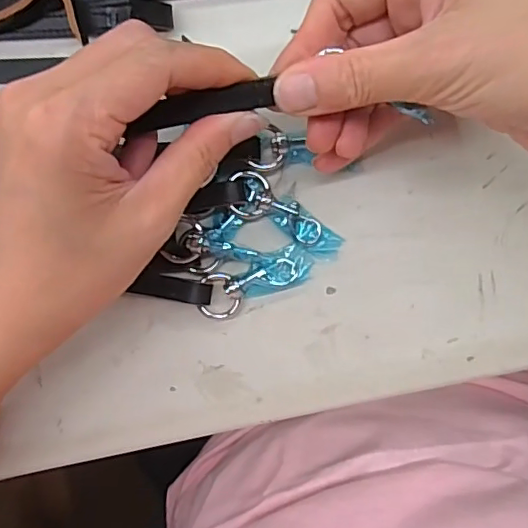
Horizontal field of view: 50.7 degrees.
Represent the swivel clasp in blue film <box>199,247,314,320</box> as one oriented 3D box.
[{"bbox_3d":[-0.004,0.009,0.271,0.057,0.008,0.022,-21,92,5],"label":"swivel clasp in blue film"}]

